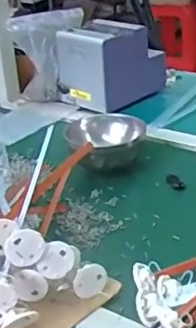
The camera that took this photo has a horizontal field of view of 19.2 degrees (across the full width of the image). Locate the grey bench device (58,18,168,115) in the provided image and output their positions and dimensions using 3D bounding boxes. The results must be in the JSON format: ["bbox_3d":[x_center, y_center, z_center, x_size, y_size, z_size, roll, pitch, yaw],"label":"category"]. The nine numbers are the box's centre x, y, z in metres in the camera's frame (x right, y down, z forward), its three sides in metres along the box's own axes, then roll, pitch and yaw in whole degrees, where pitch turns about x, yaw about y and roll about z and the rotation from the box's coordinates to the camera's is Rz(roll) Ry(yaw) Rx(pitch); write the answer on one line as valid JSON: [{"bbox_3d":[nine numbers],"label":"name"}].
[{"bbox_3d":[0.029,-0.205,1.161,0.127,0.142,0.191,21,36,40],"label":"grey bench device"}]

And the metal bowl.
[{"bbox_3d":[0.015,-0.025,0.900,0.123,0.070,0.106,-6,27,-4],"label":"metal bowl"}]

